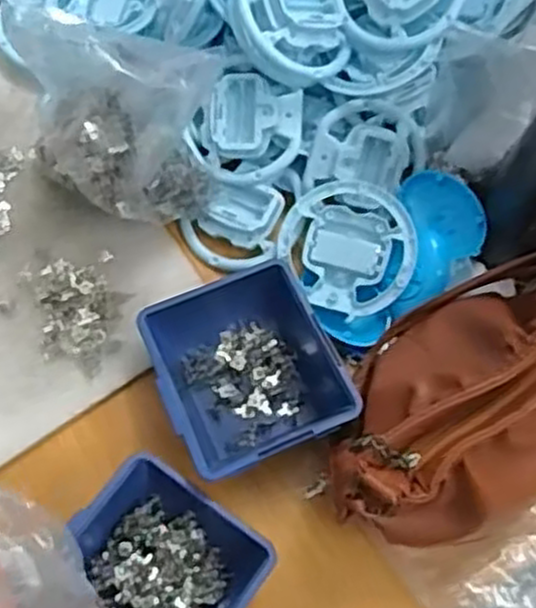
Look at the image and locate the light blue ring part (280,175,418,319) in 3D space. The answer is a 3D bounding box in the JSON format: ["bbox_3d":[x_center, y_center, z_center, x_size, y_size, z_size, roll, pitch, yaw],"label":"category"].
[{"bbox_3d":[0.064,-0.043,0.601,0.099,0.012,0.102,-21,84,8],"label":"light blue ring part"}]

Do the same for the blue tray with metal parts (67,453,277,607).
[{"bbox_3d":[-0.080,0.187,0.511,0.122,0.053,0.137,34,72,10],"label":"blue tray with metal parts"}]

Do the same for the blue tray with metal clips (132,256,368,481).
[{"bbox_3d":[-0.015,0.044,0.571,0.128,0.060,0.135,-22,72,-10],"label":"blue tray with metal clips"}]

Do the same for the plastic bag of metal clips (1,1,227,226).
[{"bbox_3d":[-0.140,-0.153,0.617,0.225,0.065,0.149,22,70,6],"label":"plastic bag of metal clips"}]

